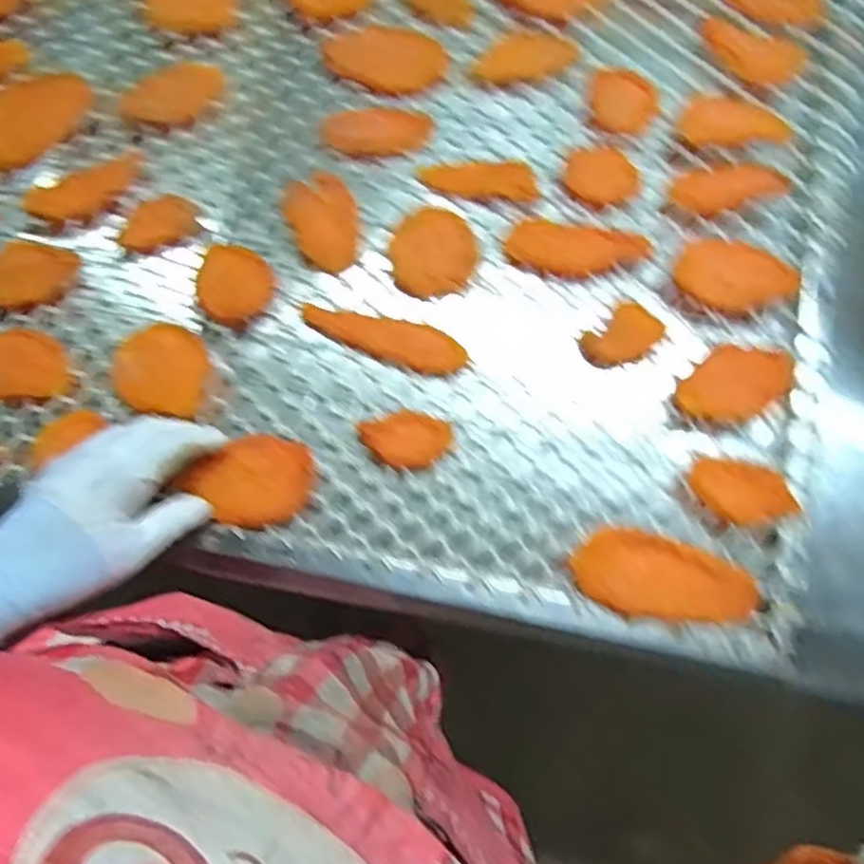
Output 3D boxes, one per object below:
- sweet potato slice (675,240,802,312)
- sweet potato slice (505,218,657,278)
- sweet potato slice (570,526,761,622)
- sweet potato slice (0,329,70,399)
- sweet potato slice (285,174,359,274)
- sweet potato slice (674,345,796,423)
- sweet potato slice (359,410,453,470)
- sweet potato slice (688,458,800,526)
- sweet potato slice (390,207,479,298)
[{"bbox_3d":[0.217,-0.109,0.523,0.082,0.017,0.044,19,79,5],"label":"sweet potato slice"},{"bbox_3d":[0.108,-0.134,0.550,0.102,0.005,0.041,7,79,3],"label":"sweet potato slice"},{"bbox_3d":[0.150,0.097,0.482,0.111,0.018,0.055,20,79,5],"label":"sweet potato slice"},{"bbox_3d":[-0.296,-0.048,0.528,0.068,0.011,0.049,-2,78,1],"label":"sweet potato slice"},{"bbox_3d":[-0.081,-0.159,0.552,0.050,0.014,0.074,-26,79,-4],"label":"sweet potato slice"},{"bbox_3d":[0.207,-0.033,0.505,0.071,0.012,0.050,-43,81,-7],"label":"sweet potato slice"},{"bbox_3d":[-0.019,0.005,0.514,0.061,0.010,0.039,14,79,4],"label":"sweet potato slice"},{"bbox_3d":[0.208,0.041,0.498,0.066,0.011,0.041,12,79,3],"label":"sweet potato slice"},{"bbox_3d":[0.002,-0.133,0.544,0.061,0.018,0.067,0,78,1],"label":"sweet potato slice"}]

